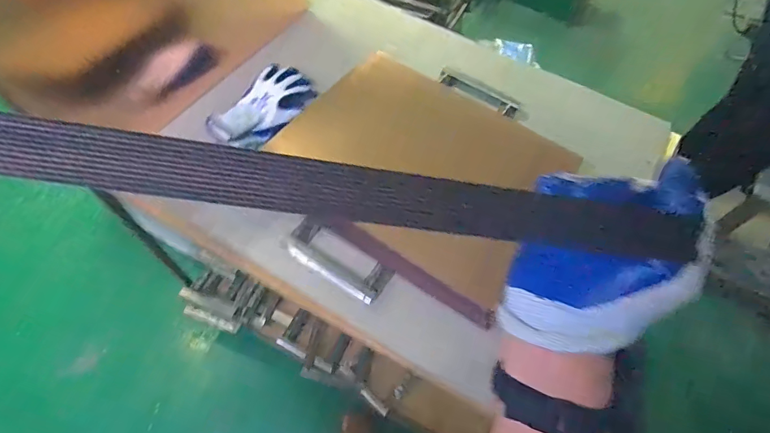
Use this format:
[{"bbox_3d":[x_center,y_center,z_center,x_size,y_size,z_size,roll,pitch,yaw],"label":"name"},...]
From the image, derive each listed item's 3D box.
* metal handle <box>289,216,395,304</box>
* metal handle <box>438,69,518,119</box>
[{"bbox_3d":[-0.077,0.071,0.696,0.174,0.029,0.069,29,62,14],"label":"metal handle"},{"bbox_3d":[0.193,-0.259,0.903,0.178,0.032,0.033,32,63,16],"label":"metal handle"}]

